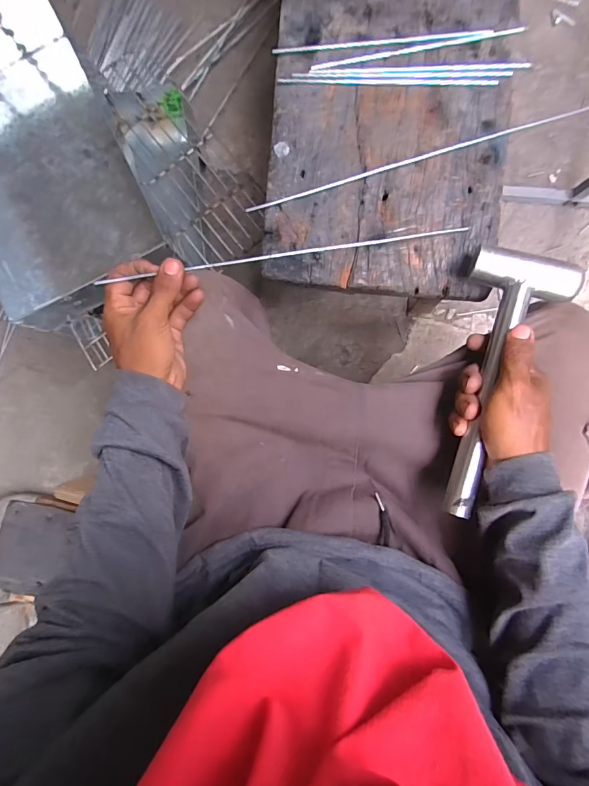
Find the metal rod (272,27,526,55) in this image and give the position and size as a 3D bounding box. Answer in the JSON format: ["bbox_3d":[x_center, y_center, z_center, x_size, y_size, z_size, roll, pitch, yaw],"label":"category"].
[{"bbox_3d":[0.086,-0.362,0.411,0.214,0.004,0.008,-3,89,3],"label":"metal rod"}]

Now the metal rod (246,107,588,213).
[{"bbox_3d":[0.125,-0.243,0.413,0.358,0.006,0.011,-16,88,2],"label":"metal rod"}]

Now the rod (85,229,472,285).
[{"bbox_3d":[-0.013,-0.144,0.416,0.385,0.005,0.009,-9,88,-1],"label":"rod"}]

